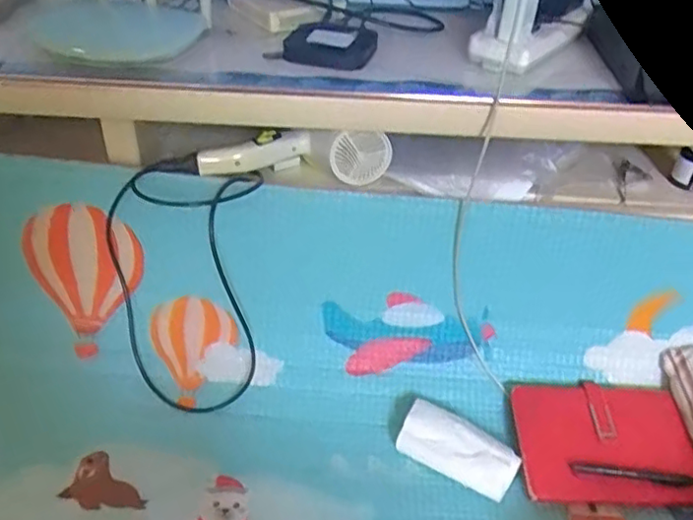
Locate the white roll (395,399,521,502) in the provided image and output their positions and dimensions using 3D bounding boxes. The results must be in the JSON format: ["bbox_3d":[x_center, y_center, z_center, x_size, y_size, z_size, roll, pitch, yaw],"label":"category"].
[{"bbox_3d":[0.130,0.223,0.744,0.139,0.037,0.057,22,39,26],"label":"white roll"}]

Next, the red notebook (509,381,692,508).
[{"bbox_3d":[0.310,0.216,0.756,0.204,0.021,0.149,1,49,0],"label":"red notebook"}]

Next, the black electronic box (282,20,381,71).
[{"bbox_3d":[-0.023,-0.261,0.767,0.118,0.053,0.024,-13,38,-22],"label":"black electronic box"}]

